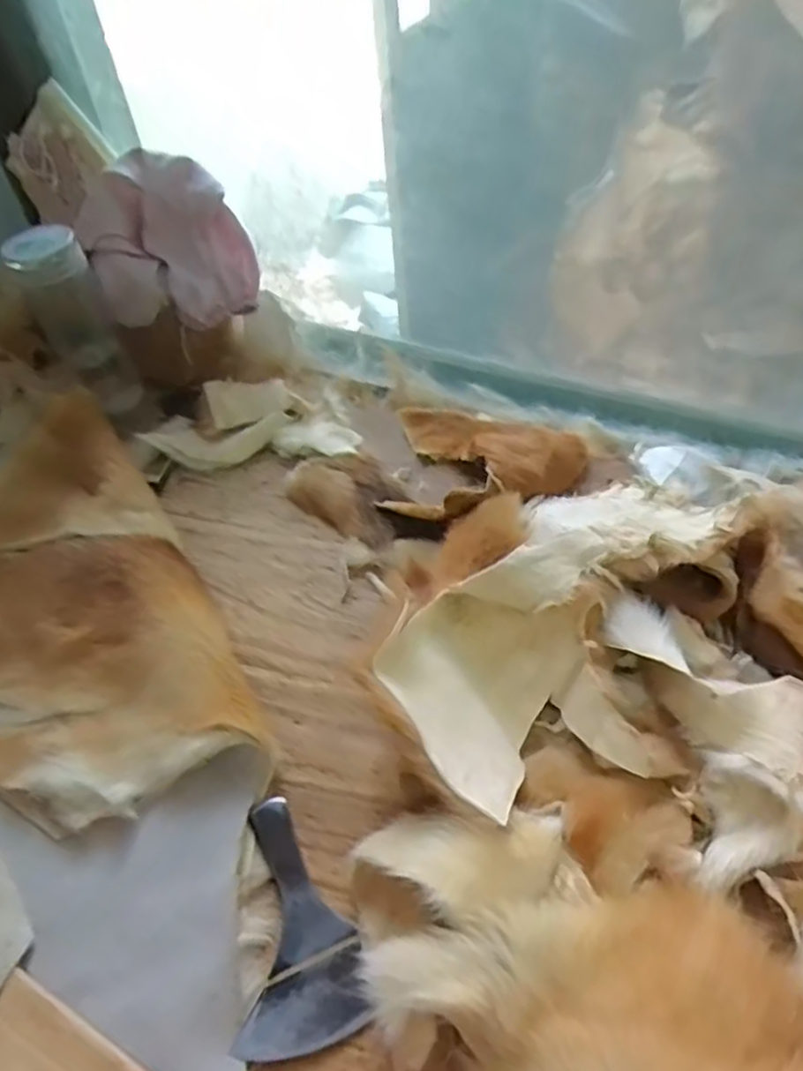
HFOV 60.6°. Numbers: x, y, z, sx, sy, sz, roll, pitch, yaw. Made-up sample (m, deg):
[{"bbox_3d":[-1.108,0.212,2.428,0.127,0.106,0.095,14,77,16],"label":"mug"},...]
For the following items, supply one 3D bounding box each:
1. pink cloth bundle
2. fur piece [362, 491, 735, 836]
[{"bbox_3d":[-0.221,-0.276,0.663,0.147,0.138,0.074,-11,48,-4],"label":"pink cloth bundle"},{"bbox_3d":[0.109,0.039,0.470,0.120,0.058,0.289,33,59,30],"label":"fur piece"}]

